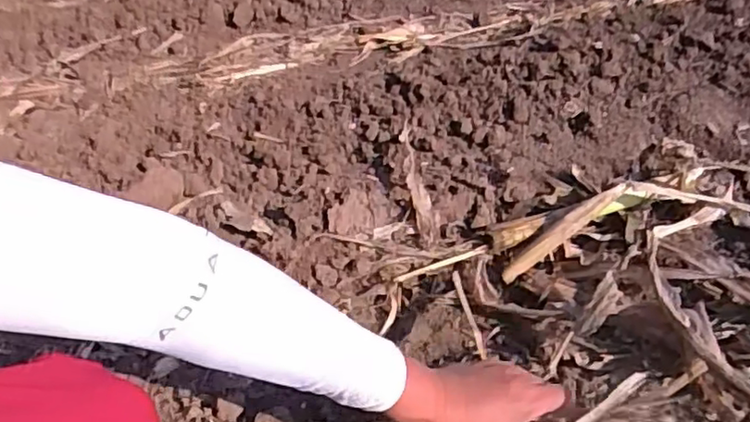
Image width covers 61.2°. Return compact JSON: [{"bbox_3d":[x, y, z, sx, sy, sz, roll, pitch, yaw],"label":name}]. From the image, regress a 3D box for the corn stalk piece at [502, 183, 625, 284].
[{"bbox_3d":[0.237,0.026,0.816,0.188,0.028,0.028,-37,47,-4],"label":"corn stalk piece"}]

